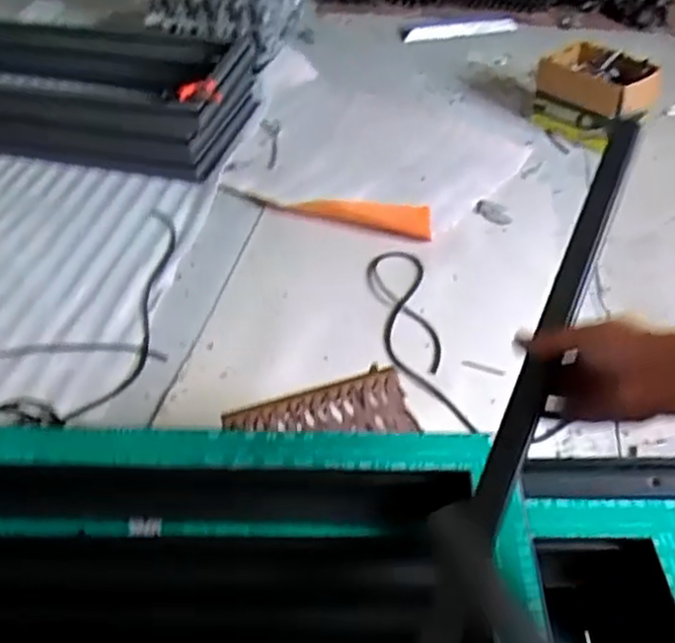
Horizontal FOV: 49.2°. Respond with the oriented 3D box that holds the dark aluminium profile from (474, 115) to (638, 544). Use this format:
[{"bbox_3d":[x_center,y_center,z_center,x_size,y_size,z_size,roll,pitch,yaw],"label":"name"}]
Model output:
[{"bbox_3d":[0.182,-0.013,0.601,0.026,0.018,0.374,19,75,18],"label":"dark aluminium profile"}]

